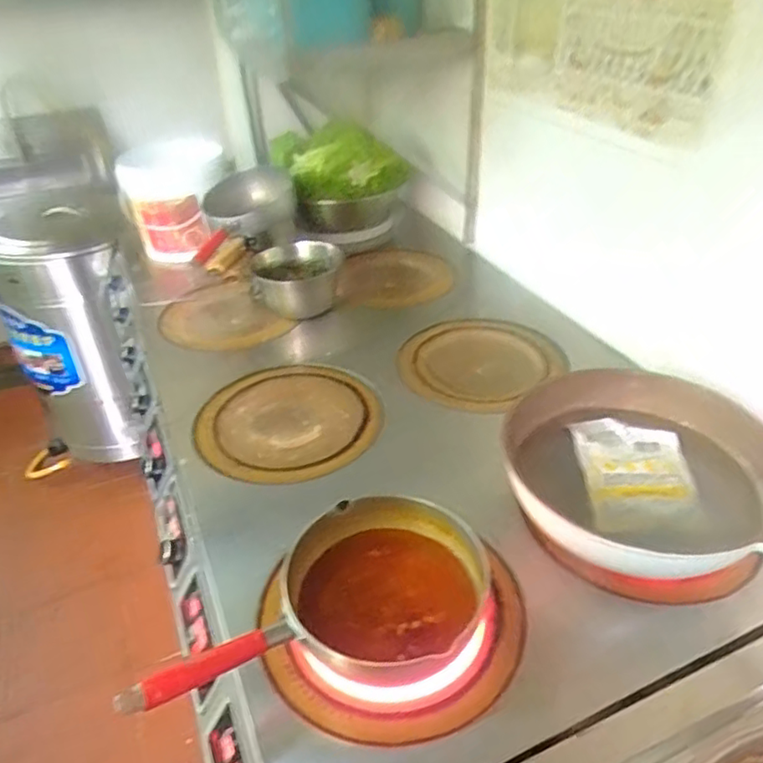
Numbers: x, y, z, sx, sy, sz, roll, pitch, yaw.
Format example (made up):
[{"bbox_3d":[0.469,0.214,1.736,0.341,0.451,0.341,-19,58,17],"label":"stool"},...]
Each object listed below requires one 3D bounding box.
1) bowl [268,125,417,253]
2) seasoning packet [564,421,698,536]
[{"bbox_3d":[-0.095,-0.465,1.486,0.311,0.202,0.218,-6,36,-4],"label":"bowl"},{"bbox_3d":[0.315,0.110,0.790,0.129,0.026,0.183,-1,35,3],"label":"seasoning packet"}]

